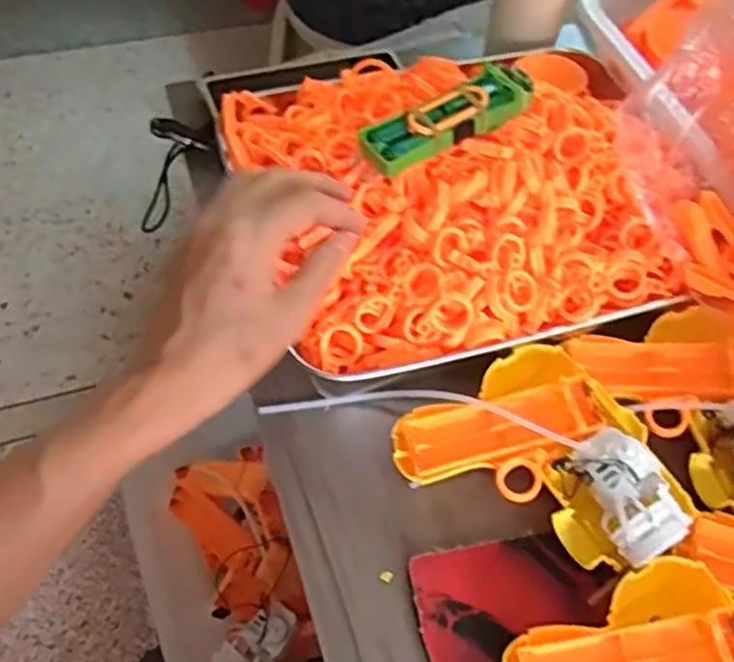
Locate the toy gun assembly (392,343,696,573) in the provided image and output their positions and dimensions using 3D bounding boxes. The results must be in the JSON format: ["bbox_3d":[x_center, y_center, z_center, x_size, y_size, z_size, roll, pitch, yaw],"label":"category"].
[{"bbox_3d":[0.107,0.064,0.417,0.162,0.039,0.108,26,59,12],"label":"toy gun assembly"}]

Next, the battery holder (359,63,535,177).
[{"bbox_3d":[0.050,-0.129,0.435,0.111,0.019,0.034,-25,63,-19],"label":"battery holder"}]

